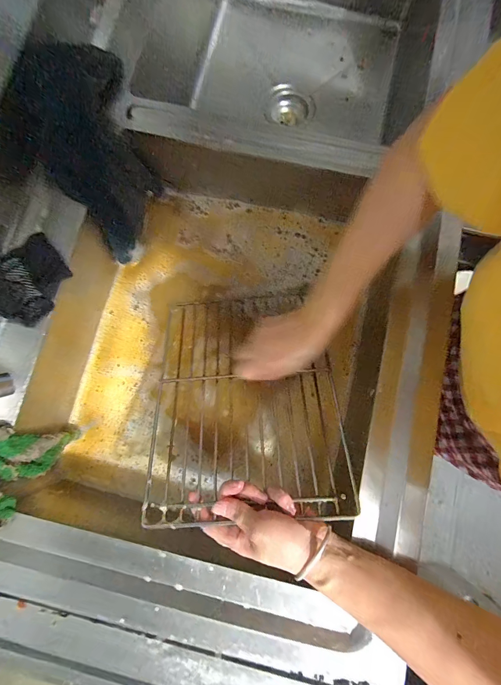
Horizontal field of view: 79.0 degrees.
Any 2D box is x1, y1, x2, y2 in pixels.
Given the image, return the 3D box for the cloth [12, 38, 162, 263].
[{"bbox_3d":[-0.225,-0.285,0.467,0.161,0.153,0.216,-36,81,-4],"label":"cloth"}]

